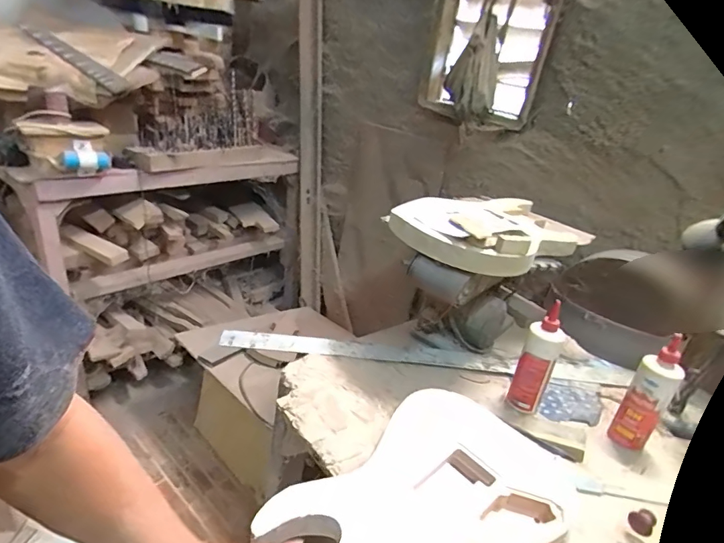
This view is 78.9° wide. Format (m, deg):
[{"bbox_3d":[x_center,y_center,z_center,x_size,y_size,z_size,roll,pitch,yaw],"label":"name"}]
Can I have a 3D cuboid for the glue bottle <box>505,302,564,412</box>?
[{"bbox_3d":[0.349,0.180,0.880,0.070,0.217,0.052,19,28,20],"label":"glue bottle"}]

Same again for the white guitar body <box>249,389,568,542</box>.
[{"bbox_3d":[0.116,0.328,0.653,0.279,0.061,0.448,25,31,36],"label":"white guitar body"}]

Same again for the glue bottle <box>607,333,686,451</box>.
[{"bbox_3d":[0.531,0.232,0.820,0.071,0.223,0.057,29,33,35],"label":"glue bottle"}]

